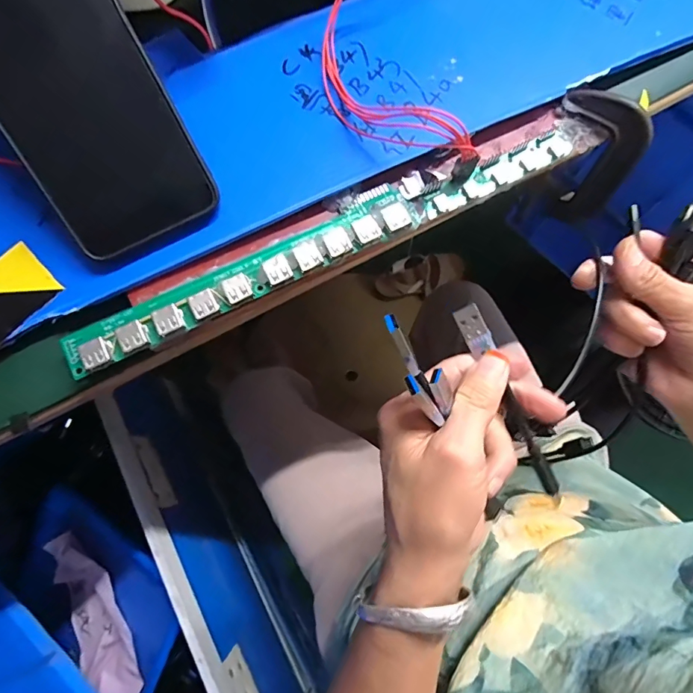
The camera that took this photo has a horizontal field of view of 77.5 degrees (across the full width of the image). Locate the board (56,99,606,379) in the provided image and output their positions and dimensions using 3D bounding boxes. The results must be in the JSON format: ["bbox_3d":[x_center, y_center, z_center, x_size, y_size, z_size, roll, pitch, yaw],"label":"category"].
[{"bbox_3d":[-0.002,-0.070,0.241,0.318,0.012,0.040,-26,79,-5],"label":"board"}]

